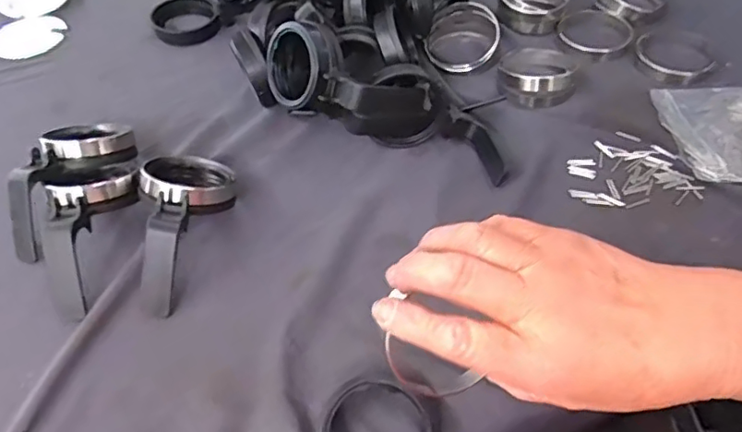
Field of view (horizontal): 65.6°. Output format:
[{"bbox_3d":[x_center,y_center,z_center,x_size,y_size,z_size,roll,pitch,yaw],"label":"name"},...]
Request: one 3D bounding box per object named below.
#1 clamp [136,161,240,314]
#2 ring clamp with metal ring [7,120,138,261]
[{"bbox_3d":[-0.138,0.003,0.432,0.066,0.047,0.129,-10,51,-4],"label":"clamp"},{"bbox_3d":[-0.253,-0.036,0.468,0.060,0.044,0.135,20,55,19],"label":"ring clamp with metal ring"}]

